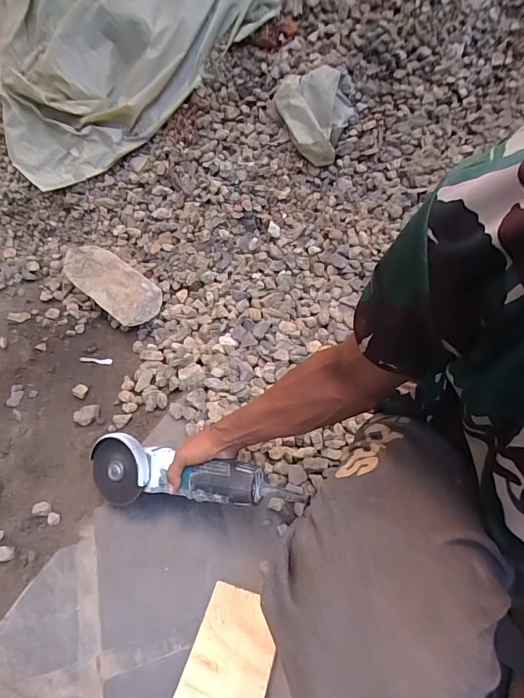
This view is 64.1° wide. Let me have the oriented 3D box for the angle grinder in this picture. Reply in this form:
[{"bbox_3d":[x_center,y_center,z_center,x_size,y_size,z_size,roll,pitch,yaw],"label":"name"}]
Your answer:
[{"bbox_3d":[-0.117,0.186,0.622,0.309,0.071,0.086,3,48,14],"label":"angle grinder"}]

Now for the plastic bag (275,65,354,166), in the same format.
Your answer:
[{"bbox_3d":[0.140,-0.583,1.037,0.190,0.059,0.253,-15,87,-13],"label":"plastic bag"}]

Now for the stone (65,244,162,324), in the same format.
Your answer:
[{"bbox_3d":[-0.358,-0.159,1.002,0.277,0.060,0.117,37,56,11],"label":"stone"}]

